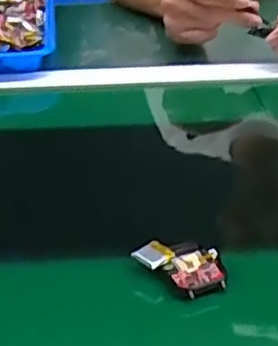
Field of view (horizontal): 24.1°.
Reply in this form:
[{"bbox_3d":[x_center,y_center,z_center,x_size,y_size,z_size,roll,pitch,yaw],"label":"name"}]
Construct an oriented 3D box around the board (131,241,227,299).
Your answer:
[{"bbox_3d":[0.027,0.058,0.409,0.046,0.014,0.046,-15,34,-22],"label":"board"}]

